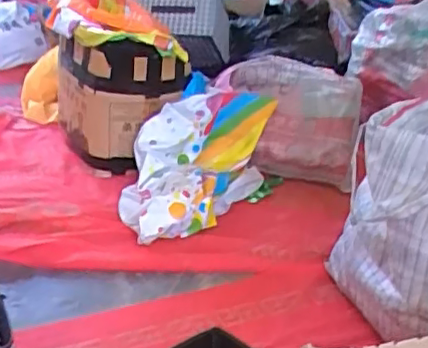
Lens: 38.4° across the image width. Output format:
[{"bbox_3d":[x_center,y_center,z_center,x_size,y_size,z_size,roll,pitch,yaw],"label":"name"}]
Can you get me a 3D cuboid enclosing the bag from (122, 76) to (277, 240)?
[{"bbox_3d":[-0.049,-0.042,1.696,0.360,0.249,0.666,9,26,6],"label":"bag"}]

